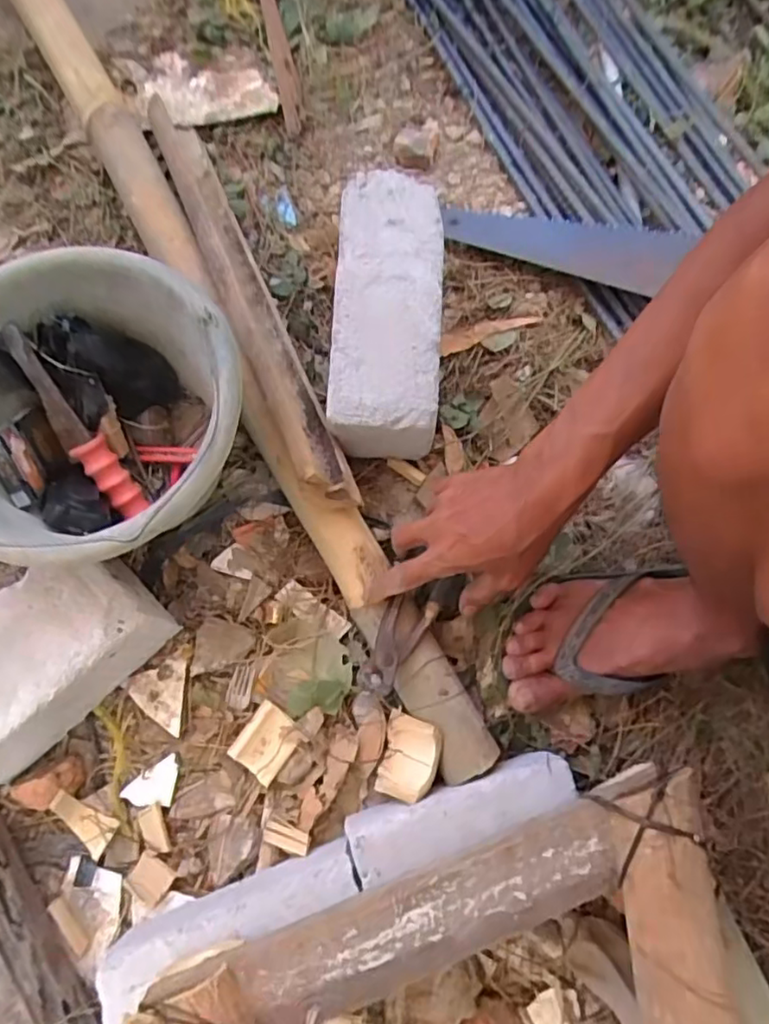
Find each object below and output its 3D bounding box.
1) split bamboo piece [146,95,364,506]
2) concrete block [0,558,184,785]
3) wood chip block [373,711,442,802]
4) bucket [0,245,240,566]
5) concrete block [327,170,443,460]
[{"bbox_3d":[-0.142,-0.226,0.609,0.051,0.061,0.489,-22,72,-8],"label":"split bamboo piece"},{"bbox_3d":[-0.287,0.132,0.530,0.206,0.102,0.109,-40,75,-13],"label":"concrete block"},{"bbox_3d":[0.020,0.210,0.526,0.017,0.058,0.065,12,77,-42],"label":"wood chip block"},{"bbox_3d":[-0.228,-0.066,0.543,0.220,0.181,0.238,0,70,-1],"label":"bucket"},{"bbox_3d":[0.003,-0.189,0.606,0.097,0.103,0.258,2,70,0],"label":"concrete block"}]

